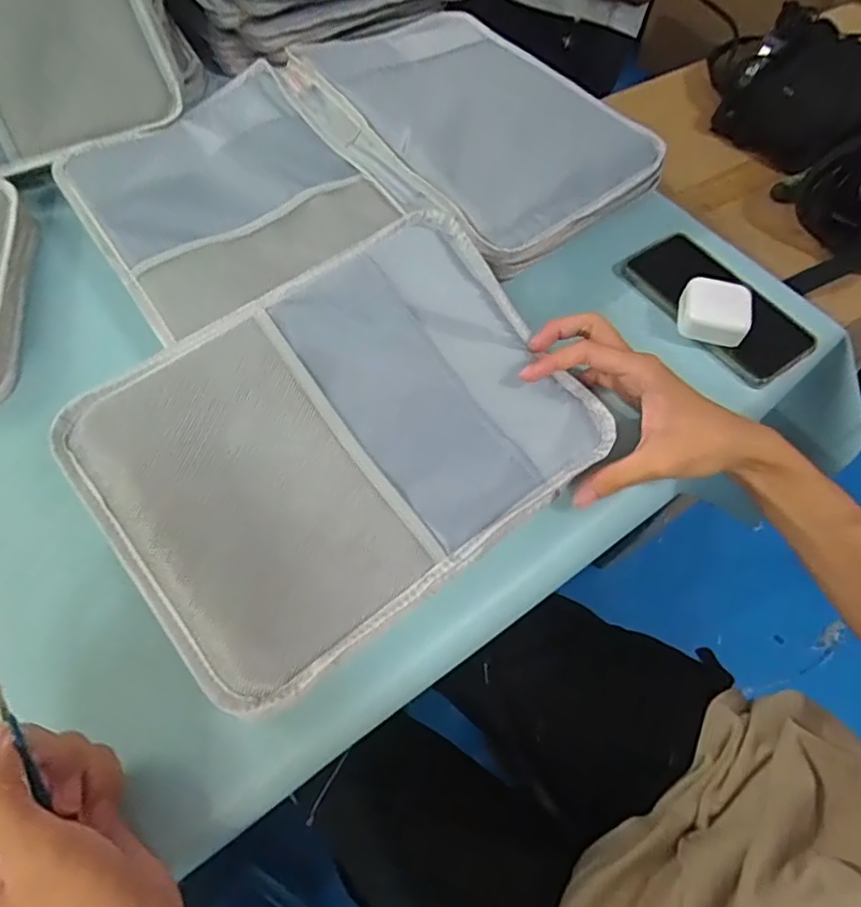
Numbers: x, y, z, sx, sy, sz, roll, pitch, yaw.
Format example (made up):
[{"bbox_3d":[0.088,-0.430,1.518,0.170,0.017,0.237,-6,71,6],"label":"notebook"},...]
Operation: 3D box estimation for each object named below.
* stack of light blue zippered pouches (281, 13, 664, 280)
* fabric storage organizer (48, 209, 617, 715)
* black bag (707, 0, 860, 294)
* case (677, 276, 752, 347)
[{"bbox_3d":[0.034,-0.312,0.560,0.237,0.045,0.319,-38,69,-22],"label":"stack of light blue zippered pouches"},{"bbox_3d":[-0.051,-0.018,0.392,0.309,0.019,0.225,-34,81,-18],"label":"fabric storage organizer"},{"bbox_3d":[0.485,-0.349,0.670,0.271,0.093,0.383,1,60,-3],"label":"black bag"},{"bbox_3d":[0.236,-0.119,0.498,0.052,0.025,0.048,13,60,4],"label":"case"}]

